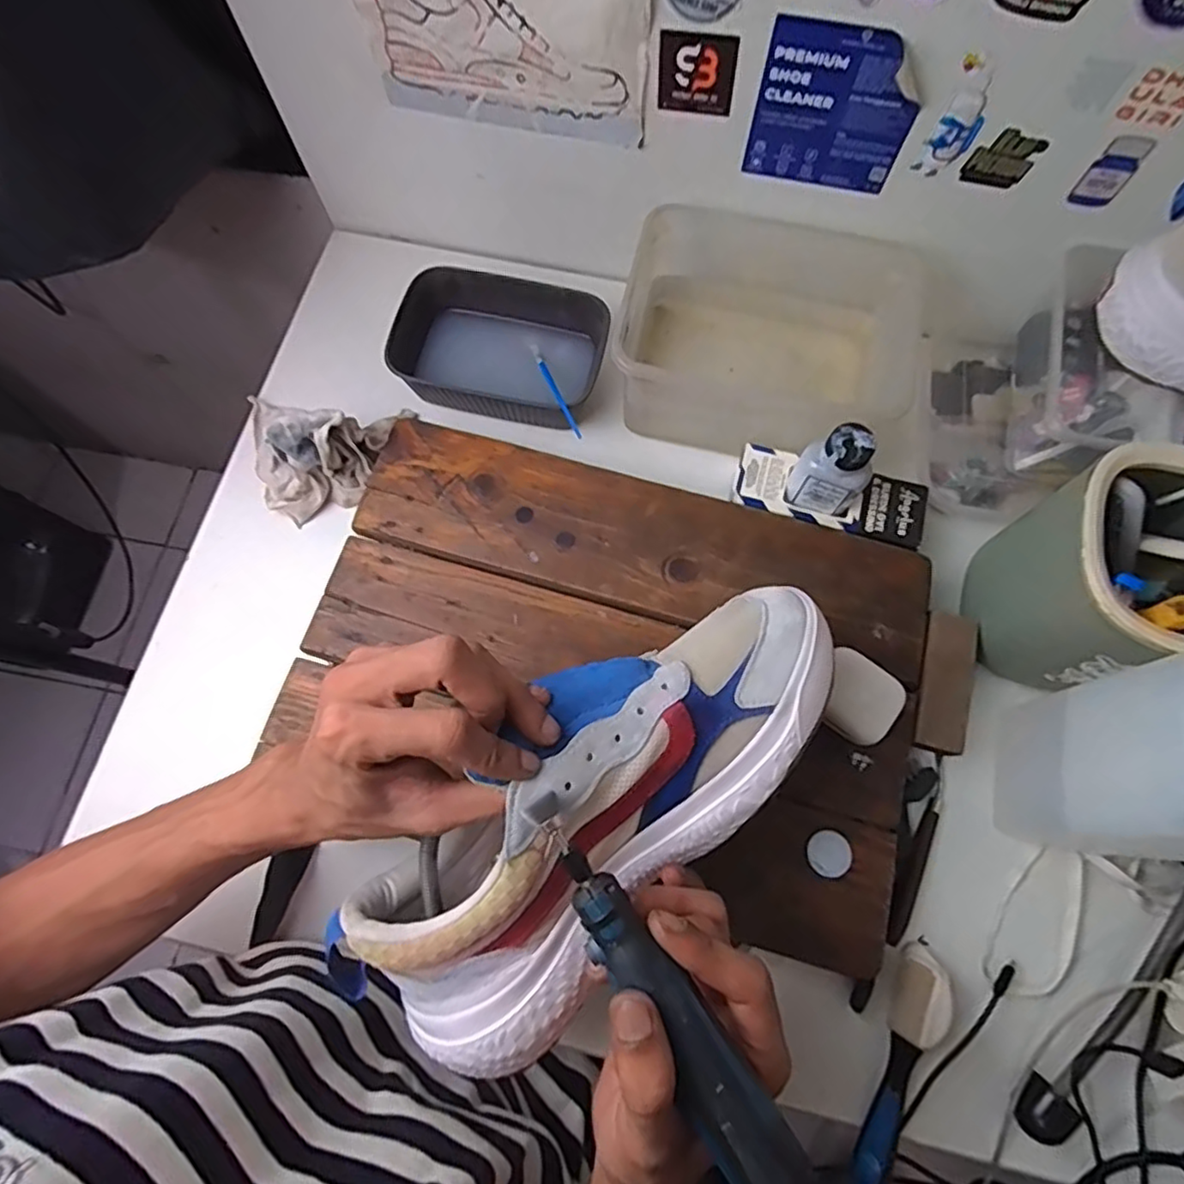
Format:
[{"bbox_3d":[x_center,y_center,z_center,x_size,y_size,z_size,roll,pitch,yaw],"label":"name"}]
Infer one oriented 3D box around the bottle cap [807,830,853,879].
[{"bbox_3d":[0.148,0.163,0.398,0.027,0.004,0.027,0,73,0],"label":"bottle cap"}]

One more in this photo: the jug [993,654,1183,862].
[{"bbox_3d":[0.303,0.096,0.349,0.067,0.203,0.090,8,73,3],"label":"jug"}]

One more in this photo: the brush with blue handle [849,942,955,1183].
[{"bbox_3d":[0.187,0.292,0.386,0.025,0.025,0.141,23,74,7],"label":"brush with blue handle"}]

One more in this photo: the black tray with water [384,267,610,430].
[{"bbox_3d":[-0.074,-0.199,0.536,0.161,0.063,0.107,9,73,3],"label":"black tray with water"}]

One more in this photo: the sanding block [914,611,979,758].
[{"bbox_3d":[0.239,0.059,0.431,0.032,0.013,0.096,16,73,5],"label":"sanding block"}]

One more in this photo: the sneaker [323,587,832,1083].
[{"bbox_3d":[0.010,0.103,0.316,0.281,0.086,0.109,-42,77,-7],"label":"sneaker"}]

